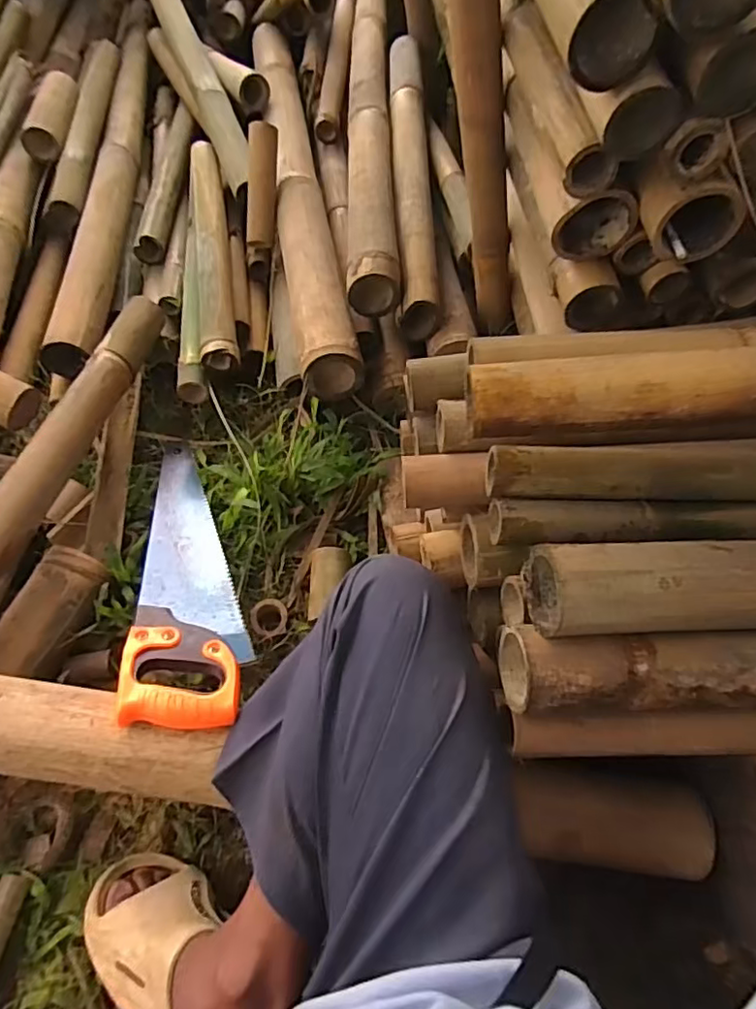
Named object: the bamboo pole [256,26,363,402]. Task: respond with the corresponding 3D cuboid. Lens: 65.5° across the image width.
[{"bbox_3d":[-0.156,-0.612,1.109,0.093,0.084,0.993,-9,60,-6],"label":"bamboo pole"}]

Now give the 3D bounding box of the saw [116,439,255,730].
[{"bbox_3d":[-0.232,0.063,0.748,0.120,0.019,0.491,-1,36,-13],"label":"saw"}]

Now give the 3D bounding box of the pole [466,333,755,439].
[{"bbox_3d":[0.382,-0.093,0.424,0.634,0.060,0.058,-3,59,3],"label":"pole"}]

